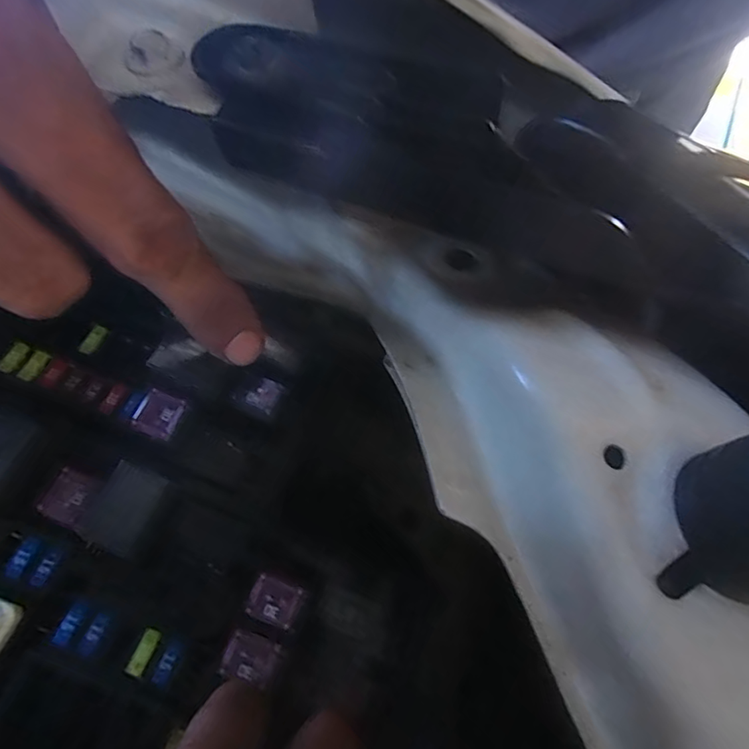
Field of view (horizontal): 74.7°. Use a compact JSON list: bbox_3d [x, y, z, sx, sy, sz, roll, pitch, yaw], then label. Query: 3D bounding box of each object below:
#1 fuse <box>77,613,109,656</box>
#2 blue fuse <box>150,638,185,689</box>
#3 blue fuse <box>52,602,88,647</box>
[{"bbox_3d":[-0.077,0.071,0.134,0.004,0.004,0.010,16,63,9],"label":"fuse"},{"bbox_3d":[-0.057,0.079,0.134,0.005,0.004,0.011,18,64,10],"label":"blue fuse"},{"bbox_3d":[-0.083,0.068,0.133,0.005,0.004,0.011,14,63,8],"label":"blue fuse"}]

